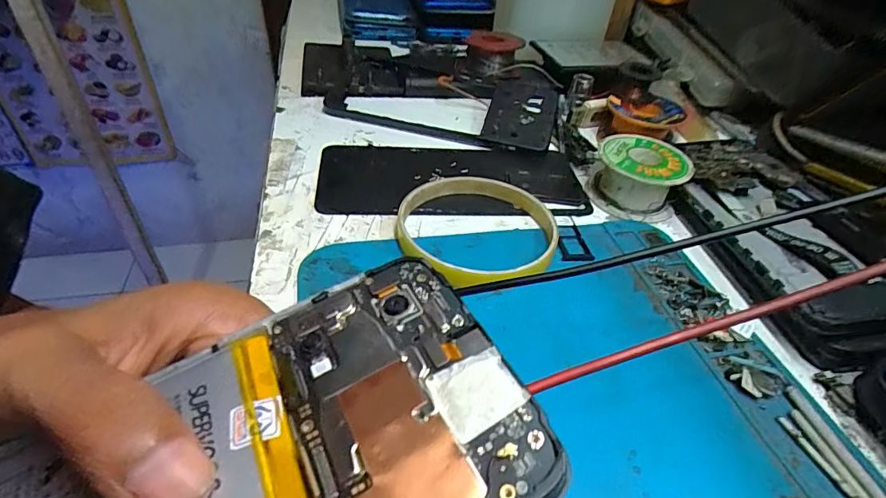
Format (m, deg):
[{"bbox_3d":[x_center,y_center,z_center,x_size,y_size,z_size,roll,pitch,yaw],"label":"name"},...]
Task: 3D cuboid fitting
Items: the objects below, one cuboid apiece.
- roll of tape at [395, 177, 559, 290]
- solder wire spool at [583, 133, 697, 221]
[{"bbox_3d":[0.018,-0.015,0.252,0.075,0.011,0.072,3,41,-3],"label":"roll of tape"},{"bbox_3d":[0.114,-0.042,0.281,0.049,0.029,0.049,21,44,18],"label":"solder wire spool"}]

